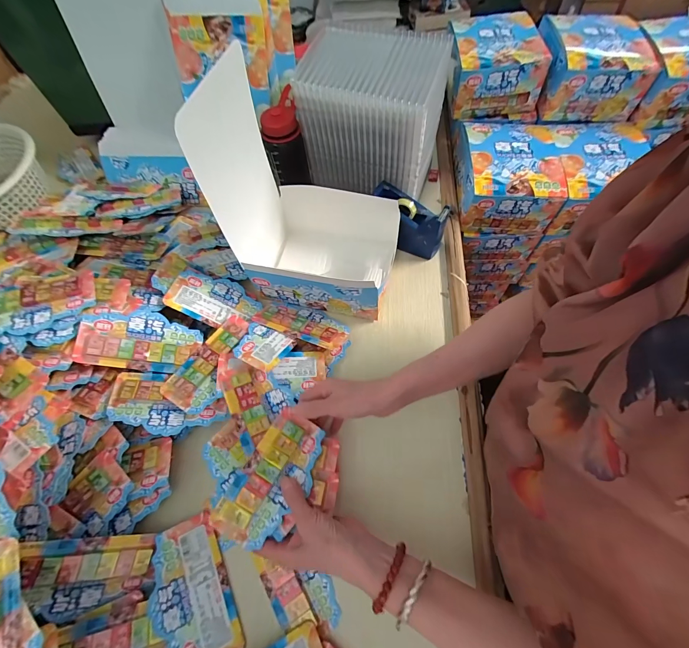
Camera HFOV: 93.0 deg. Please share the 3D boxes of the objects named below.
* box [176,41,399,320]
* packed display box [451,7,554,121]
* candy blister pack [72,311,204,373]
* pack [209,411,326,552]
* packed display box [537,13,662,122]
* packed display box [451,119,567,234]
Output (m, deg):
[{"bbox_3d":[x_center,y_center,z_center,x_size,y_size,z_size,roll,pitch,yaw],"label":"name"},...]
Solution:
[{"bbox_3d":[-0.040,-0.149,0.463,0.214,0.274,0.161,10,64,9],"label":"box"},{"bbox_3d":[0.286,-0.504,0.637,0.154,0.094,0.183,-1,62,3],"label":"packed display box"},{"bbox_3d":[-0.277,0.024,0.446,0.141,0.012,0.077,11,78,-21],"label":"candy blister pack"},{"bbox_3d":[-0.082,0.176,0.379,0.069,0.022,0.143,27,63,17],"label":"pack"},{"bbox_3d":[0.446,-0.480,0.608,0.157,0.095,0.188,2,63,5],"label":"packed display box"},{"bbox_3d":[0.298,-0.293,0.615,0.166,0.091,0.223,1,63,4],"label":"packed display box"}]

